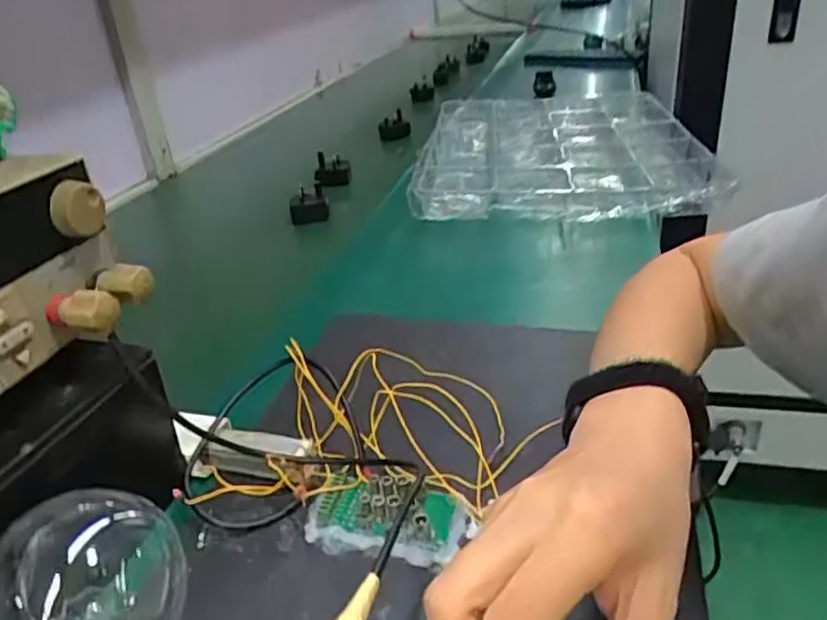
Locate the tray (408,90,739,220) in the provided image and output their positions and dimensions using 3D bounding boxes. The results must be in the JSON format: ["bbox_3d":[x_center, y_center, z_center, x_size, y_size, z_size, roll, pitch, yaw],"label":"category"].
[{"bbox_3d":[0.215,-0.252,0.993,0.379,0.043,0.612,1,30,9],"label":"tray"}]

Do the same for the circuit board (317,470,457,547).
[{"bbox_3d":[-0.016,0.116,0.392,0.078,0.021,0.042,6,31,18],"label":"circuit board"}]

